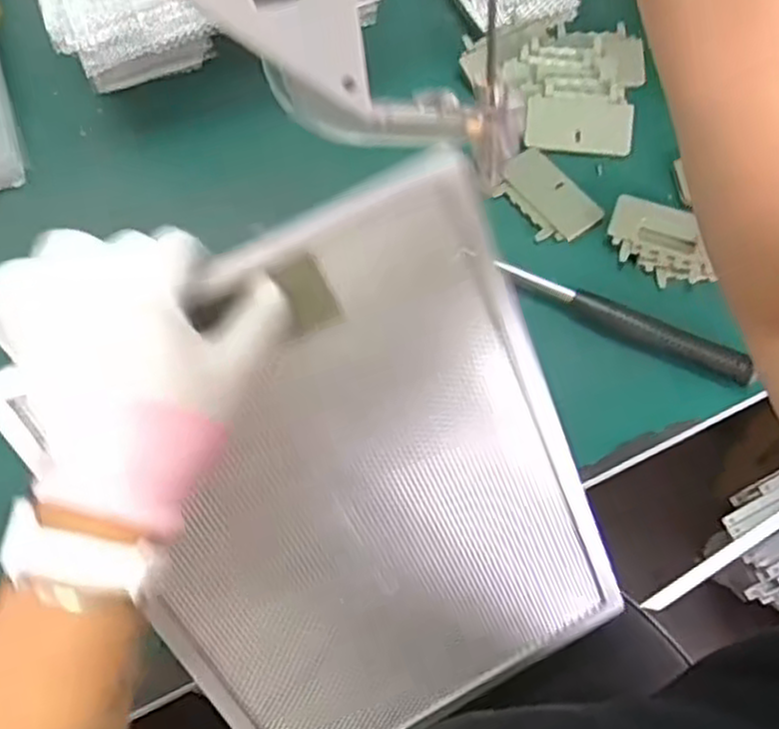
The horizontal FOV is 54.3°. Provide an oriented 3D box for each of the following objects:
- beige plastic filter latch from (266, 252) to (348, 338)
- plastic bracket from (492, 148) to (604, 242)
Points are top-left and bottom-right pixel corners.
[{"bbox_3d":[-0.041,-0.035,0.382,0.024,0.004,0.040,-26,106,-10],"label":"beige plastic filter latch"},{"bbox_3d":[0.124,-0.133,0.599,0.053,0.010,0.084,-35,68,-15],"label":"plastic bracket"}]

